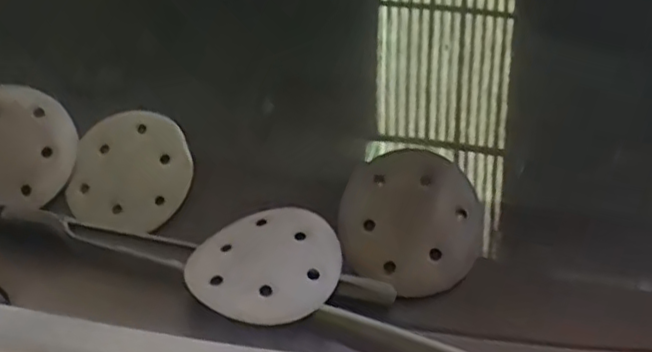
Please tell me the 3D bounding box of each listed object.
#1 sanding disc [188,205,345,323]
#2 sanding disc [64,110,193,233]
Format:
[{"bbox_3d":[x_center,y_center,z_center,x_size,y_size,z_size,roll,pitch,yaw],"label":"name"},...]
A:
[{"bbox_3d":[-0.050,0.068,0.528,0.113,0.017,0.112,0,42,0],"label":"sanding disc"},{"bbox_3d":[-0.175,-0.007,0.604,0.111,0.007,0.107,-3,73,10],"label":"sanding disc"}]

